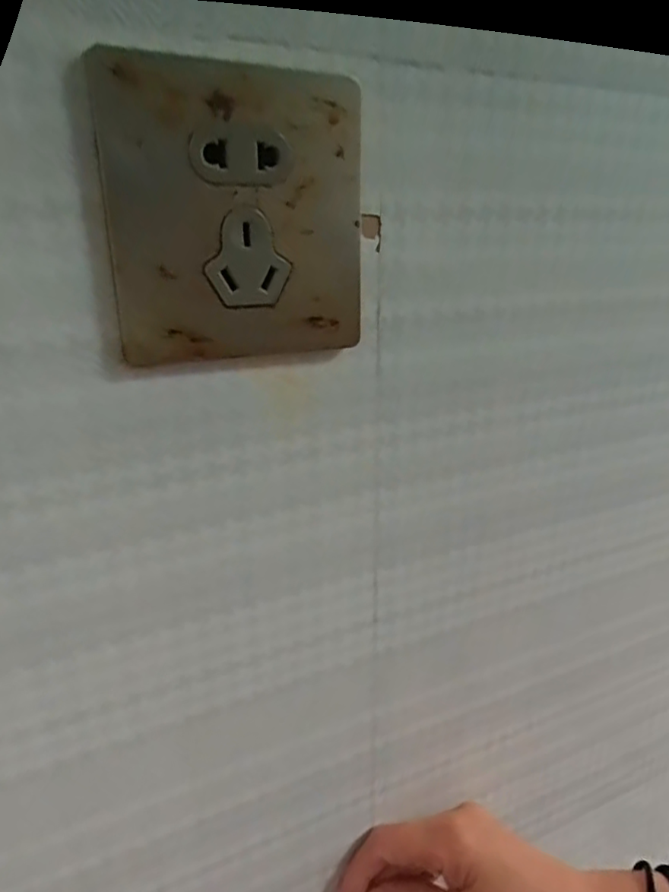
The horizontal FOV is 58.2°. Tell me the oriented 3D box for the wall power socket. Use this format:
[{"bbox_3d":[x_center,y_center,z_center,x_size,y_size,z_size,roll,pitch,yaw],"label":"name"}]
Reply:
[{"bbox_3d":[-0.030,-0.074,0.198,0.084,0.088,0.004,-10,23,-22],"label":"wall power socket"}]

